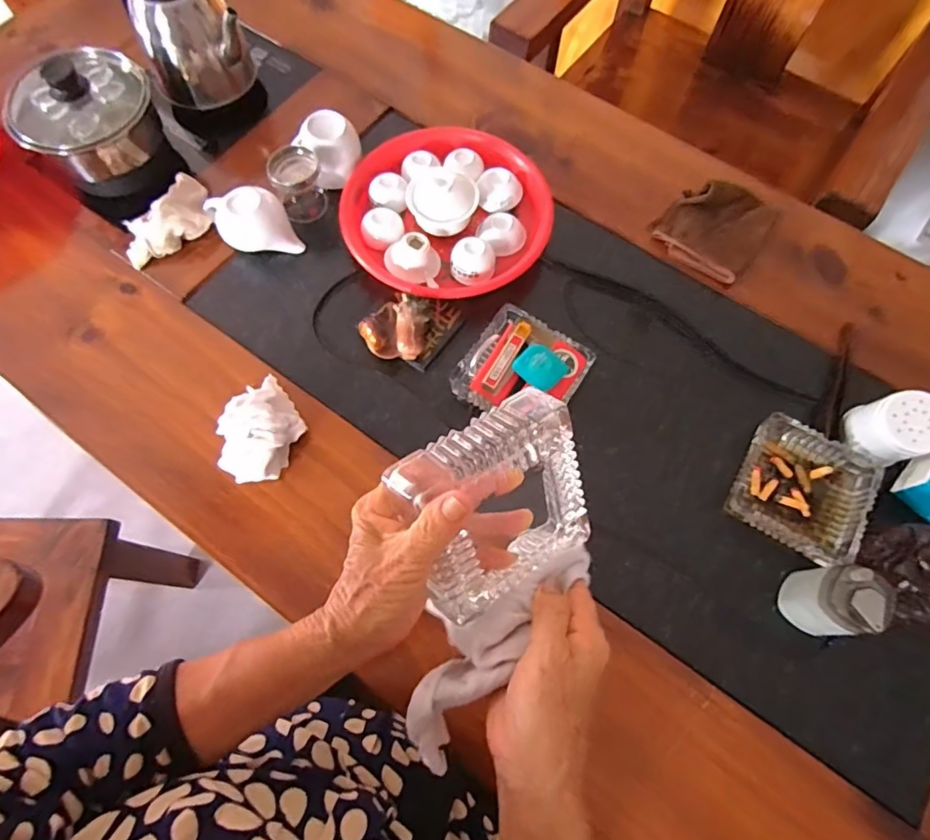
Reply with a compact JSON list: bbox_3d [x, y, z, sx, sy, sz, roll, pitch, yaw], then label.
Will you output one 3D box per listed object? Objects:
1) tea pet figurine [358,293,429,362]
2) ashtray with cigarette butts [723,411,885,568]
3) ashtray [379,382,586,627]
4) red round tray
[{"bbox_3d":[-0.081,-0.106,0.611,0.076,0.047,0.068,23,69,8],"label":"tea pet figurine"},{"bbox_3d":[0.348,0.071,0.557,0.117,0.045,0.127,28,70,10],"label":"ashtray with cigarette butts"},{"bbox_3d":[0.025,0.055,0.336,0.118,0.033,0.114,-27,113,-19],"label":"ashtray"},{"bbox_3d":[-0.025,-0.263,0.672,0.259,0.058,0.243,42,73,14],"label":"red round tray"}]

